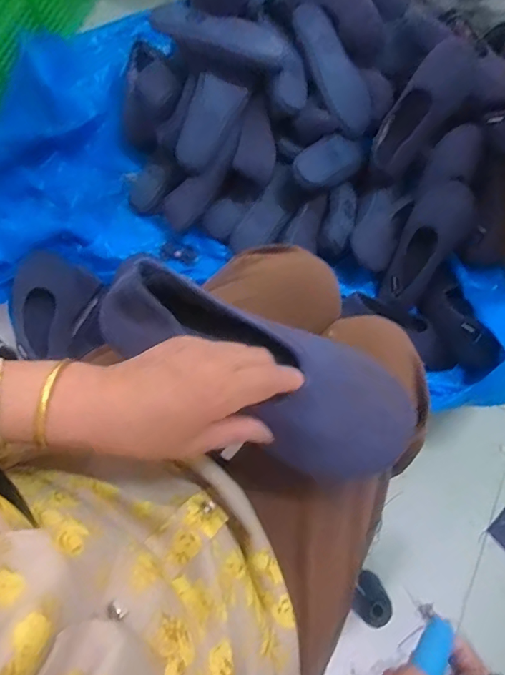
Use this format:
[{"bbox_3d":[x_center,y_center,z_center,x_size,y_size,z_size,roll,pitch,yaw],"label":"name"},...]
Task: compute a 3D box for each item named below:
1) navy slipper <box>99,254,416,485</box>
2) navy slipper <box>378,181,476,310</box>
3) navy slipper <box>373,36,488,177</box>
[{"bbox_3d":[-0.002,0.020,0.351,0.246,0.070,0.094,32,79,15],"label":"navy slipper"},{"bbox_3d":[0.317,-0.166,0.843,0.099,0.058,0.237,29,108,6],"label":"navy slipper"},{"bbox_3d":[0.308,-0.412,0.844,0.098,0.053,0.239,43,125,9],"label":"navy slipper"}]

